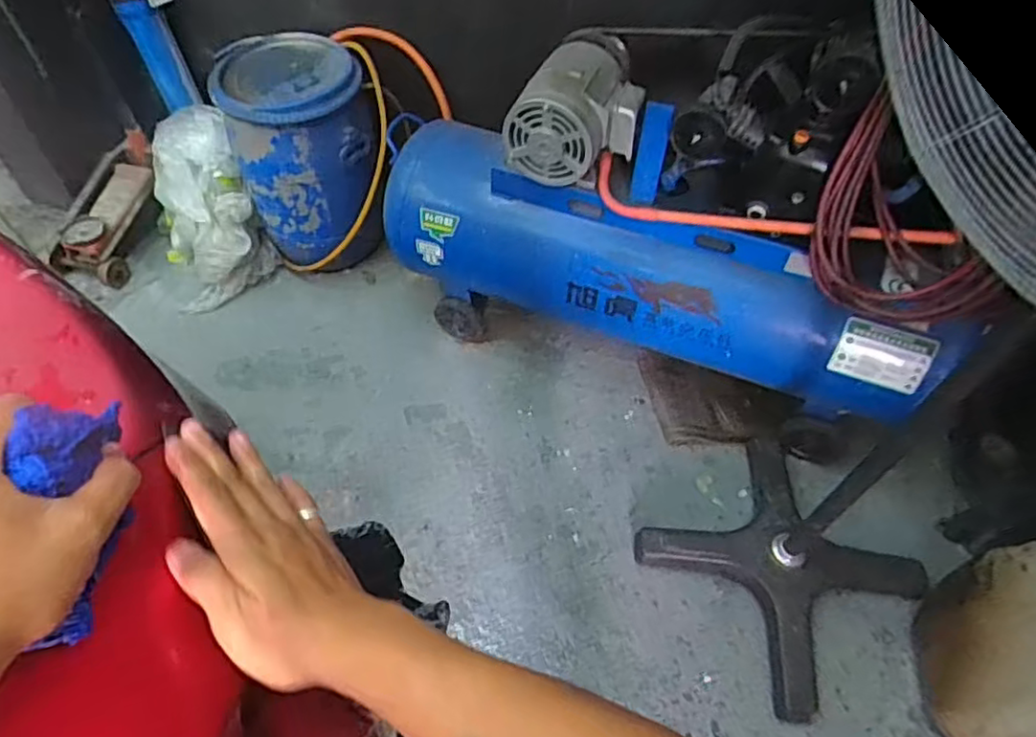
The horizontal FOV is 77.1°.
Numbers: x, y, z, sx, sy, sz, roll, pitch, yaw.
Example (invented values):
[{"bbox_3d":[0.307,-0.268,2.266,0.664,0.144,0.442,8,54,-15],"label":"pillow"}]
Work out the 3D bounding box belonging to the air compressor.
[{"bbox_3d":[0.329,-0.327,1.505,1.273,0.731,0.496,24,56,15],"label":"air compressor"}]

